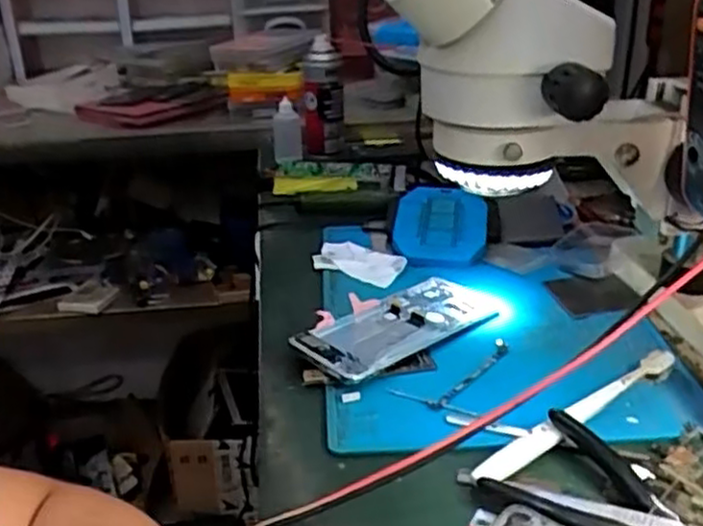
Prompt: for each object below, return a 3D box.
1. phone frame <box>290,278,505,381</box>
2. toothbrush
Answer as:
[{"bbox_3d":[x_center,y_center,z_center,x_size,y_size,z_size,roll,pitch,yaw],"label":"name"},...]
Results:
[{"bbox_3d":[0.038,0.048,0.567,0.165,0.015,0.068,-22,31,-35],"label":"phone frame"},{"bbox_3d":[0.143,0.093,0.459,0.179,0.016,0.016,-20,30,-32],"label":"toothbrush"}]

